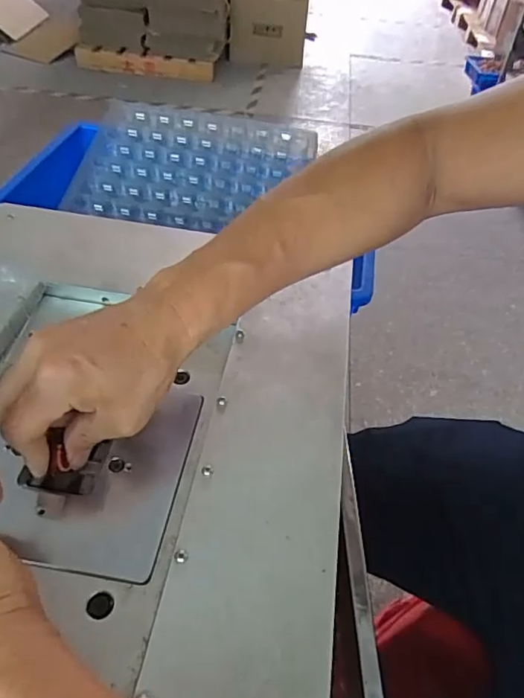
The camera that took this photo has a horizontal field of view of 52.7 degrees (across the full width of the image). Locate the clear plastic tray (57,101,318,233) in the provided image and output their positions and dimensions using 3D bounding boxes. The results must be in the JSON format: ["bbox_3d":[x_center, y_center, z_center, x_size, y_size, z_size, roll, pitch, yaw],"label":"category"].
[{"bbox_3d":[-0.089,-0.235,0.689,0.281,0.021,0.193,11,63,4],"label":"clear plastic tray"}]

